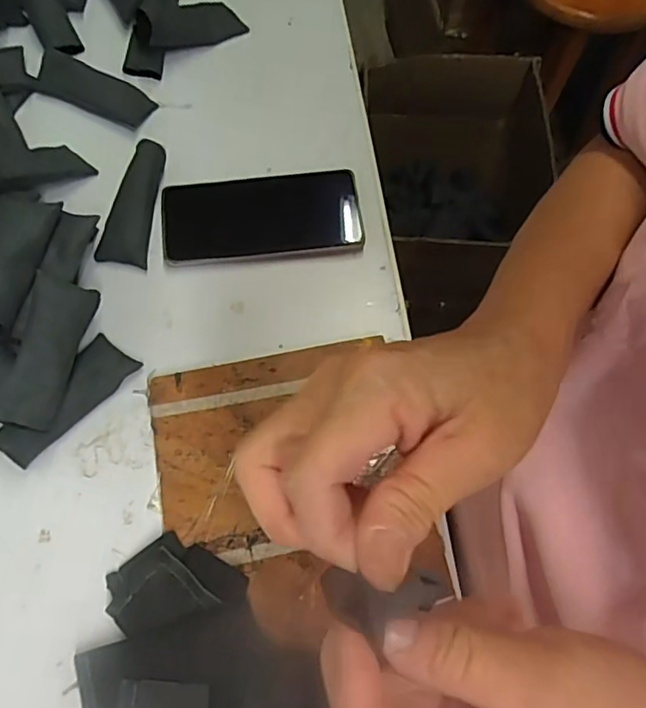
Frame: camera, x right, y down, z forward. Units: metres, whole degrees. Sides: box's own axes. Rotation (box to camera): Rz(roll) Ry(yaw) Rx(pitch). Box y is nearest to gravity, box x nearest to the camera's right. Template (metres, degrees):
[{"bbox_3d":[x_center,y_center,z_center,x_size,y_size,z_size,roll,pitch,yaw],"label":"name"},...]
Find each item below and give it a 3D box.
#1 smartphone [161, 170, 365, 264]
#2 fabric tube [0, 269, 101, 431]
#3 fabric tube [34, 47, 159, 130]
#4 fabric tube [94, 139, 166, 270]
[{"bbox_3d":[-0.050,-0.113,0.468,0.158,0.015,0.076,-7,70,-4],"label":"smartphone"},{"bbox_3d":[-0.189,-0.004,0.390,0.038,0.023,0.105,12,70,3],"label":"fabric tube"},{"bbox_3d":[-0.202,-0.235,0.501,0.106,0.022,0.036,24,71,7],"label":"fabric tube"},{"bbox_3d":[-0.154,-0.121,0.455,0.040,0.024,0.099,6,69,1],"label":"fabric tube"}]

